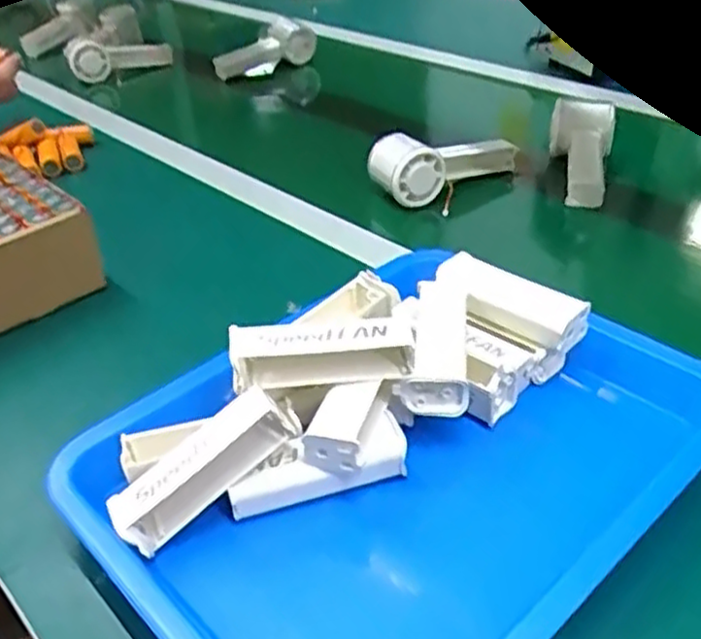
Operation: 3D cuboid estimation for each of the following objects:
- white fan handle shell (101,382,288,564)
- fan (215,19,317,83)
[{"bbox_3d":[-0.078,0.080,0.390,0.099,0.031,0.029,-39,44,-7],"label":"white fan handle shell"},{"bbox_3d":[-0.134,-0.422,1.160,0.160,0.063,0.050,-14,33,17],"label":"fan"}]

